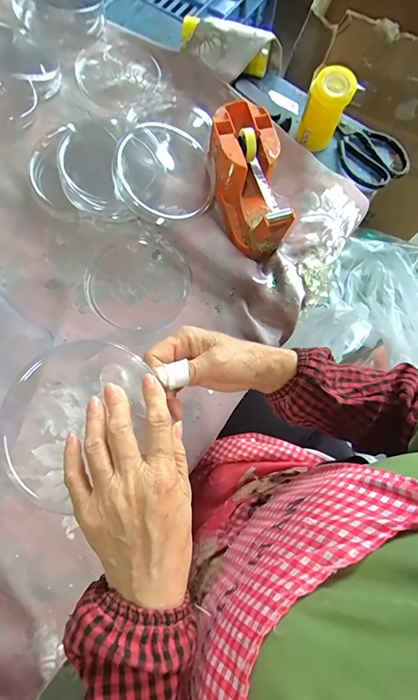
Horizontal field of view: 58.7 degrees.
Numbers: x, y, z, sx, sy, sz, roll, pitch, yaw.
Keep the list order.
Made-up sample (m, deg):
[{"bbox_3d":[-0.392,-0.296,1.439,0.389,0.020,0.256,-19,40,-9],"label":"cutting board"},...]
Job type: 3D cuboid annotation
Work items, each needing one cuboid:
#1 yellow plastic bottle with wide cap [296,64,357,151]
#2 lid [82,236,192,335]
[{"bbox_3d":[0.154,-0.317,0.496,0.053,0.087,0.044,23,74,7],"label":"yellow plastic bottle with wide cap"},{"bbox_3d":[-0.090,-0.085,0.466,0.128,0.009,0.122,0,73,-1],"label":"lid"}]

